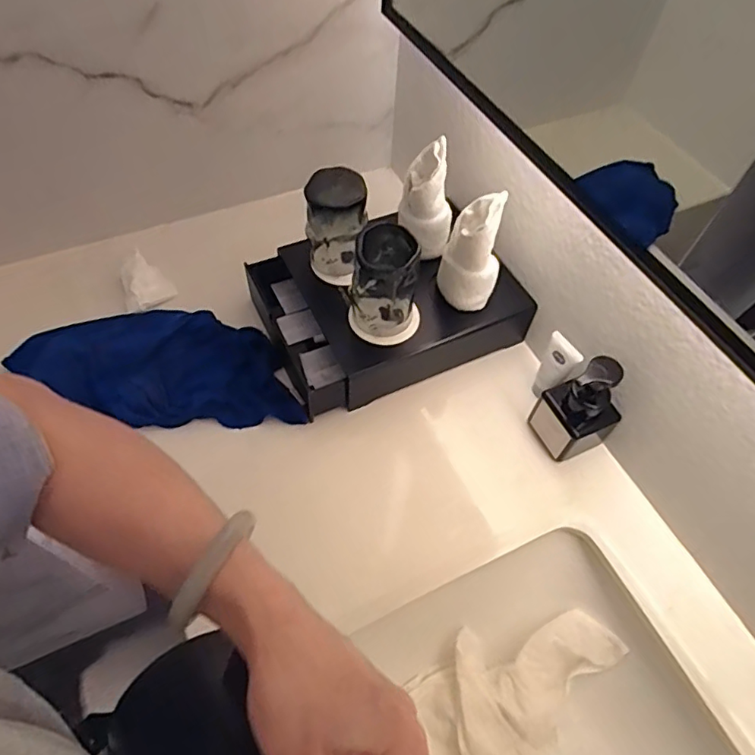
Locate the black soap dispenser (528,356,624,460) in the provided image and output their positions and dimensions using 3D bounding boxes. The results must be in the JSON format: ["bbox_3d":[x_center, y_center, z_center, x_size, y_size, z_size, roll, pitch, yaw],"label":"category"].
[{"bbox_3d":[0.227,0.029,0.603,0.075,0.133,0.067,-18,59,-14],"label":"black soap dispenser"}]

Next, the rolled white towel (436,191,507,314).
[{"bbox_3d":[0.111,-0.150,0.627,0.069,0.142,0.066,12,57,5],"label":"rolled white towel"}]

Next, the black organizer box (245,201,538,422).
[{"bbox_3d":[0.012,-0.101,0.715,0.307,0.073,0.226,-22,61,-16],"label":"black organizer box"}]

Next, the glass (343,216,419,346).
[{"bbox_3d":[0.009,-0.110,0.622,0.088,0.116,0.091,4,57,0],"label":"glass"}]

